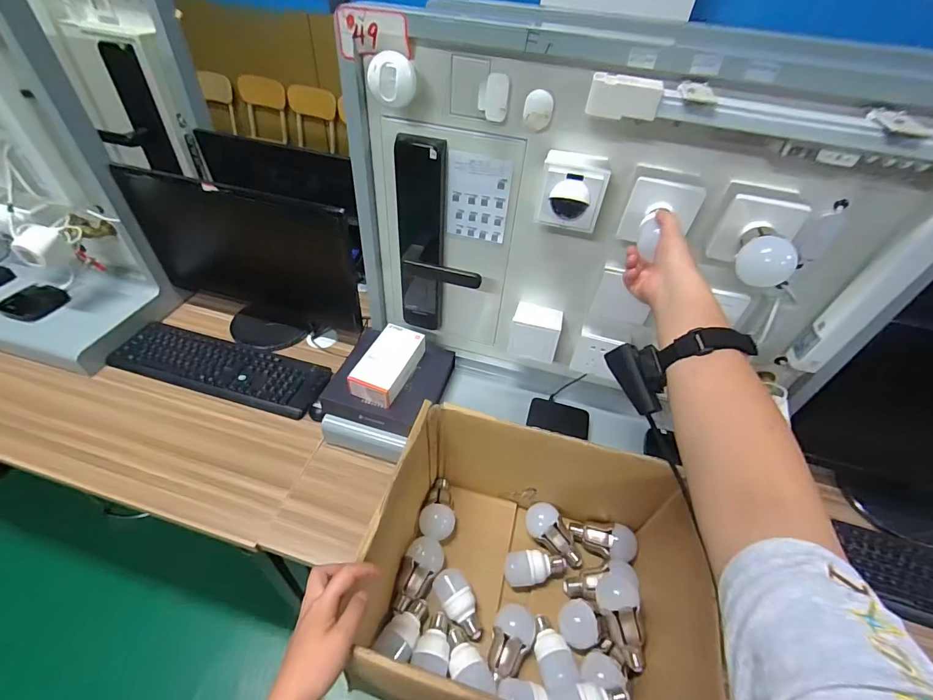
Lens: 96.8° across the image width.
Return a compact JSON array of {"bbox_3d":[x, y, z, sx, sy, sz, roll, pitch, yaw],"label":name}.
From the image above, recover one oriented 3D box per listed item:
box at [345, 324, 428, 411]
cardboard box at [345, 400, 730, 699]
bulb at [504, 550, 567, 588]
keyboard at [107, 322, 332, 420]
[{"bbox_3d":[-0.149,0.025,0.792,0.082,0.049,0.163,18,50,13],"label":"box"},{"bbox_3d":[0.087,0.300,0.579,0.388,0.243,0.315,12,49,7],"label":"cardboard box"},{"bbox_3d":[0.108,0.347,0.649,0.093,0.051,0.045,5,48,1],"label":"bulb"},{"bbox_3d":[-0.551,0.035,0.931,0.481,0.026,0.146,14,49,9],"label":"keyboard"}]

